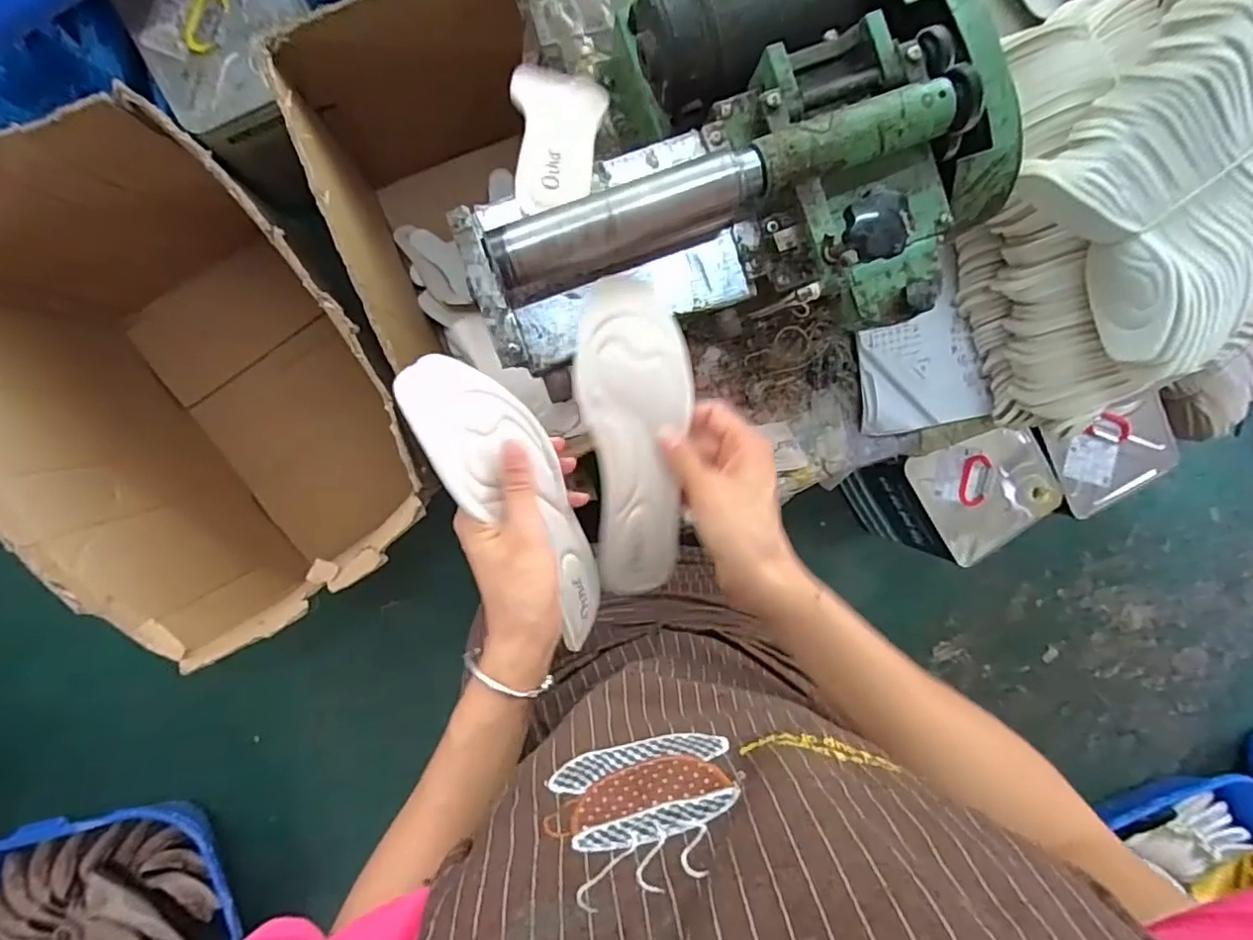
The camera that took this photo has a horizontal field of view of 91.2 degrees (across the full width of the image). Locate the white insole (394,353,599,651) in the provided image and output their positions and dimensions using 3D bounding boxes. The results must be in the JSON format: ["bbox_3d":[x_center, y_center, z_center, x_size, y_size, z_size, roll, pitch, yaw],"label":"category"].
[{"bbox_3d":[-0.064,0.024,0.386,0.068,0.021,0.214,-54,131,-37],"label":"white insole"}]

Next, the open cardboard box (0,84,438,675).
[{"bbox_3d":[-0.631,-0.115,1.035,0.497,0.531,0.667,-39,98,-2],"label":"open cardboard box"}]

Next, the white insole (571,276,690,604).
[{"bbox_3d":[0.005,-0.017,0.416,0.069,0.030,0.211,-4,100,-7],"label":"white insole"}]

